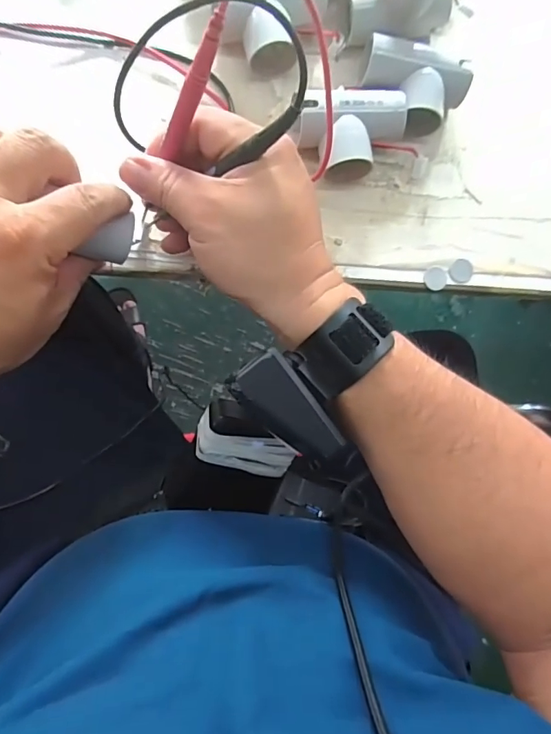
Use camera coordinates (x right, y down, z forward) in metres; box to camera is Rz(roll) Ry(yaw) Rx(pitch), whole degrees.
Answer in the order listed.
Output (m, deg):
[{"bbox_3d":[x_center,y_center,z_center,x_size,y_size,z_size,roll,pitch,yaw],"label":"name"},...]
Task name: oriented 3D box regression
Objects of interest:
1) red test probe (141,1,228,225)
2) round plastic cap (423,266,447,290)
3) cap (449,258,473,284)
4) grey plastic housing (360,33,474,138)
[{"bbox_3d":[-0.052,-0.124,0.258,0.010,0.128,0.009,36,47,-6],"label":"red test probe"},{"bbox_3d":[0.117,-0.065,0.352,0.018,0.004,0.017,1,87,-9],"label":"round plastic cap"},{"bbox_3d":[0.137,-0.071,0.354,0.017,0.004,0.018,1,87,-9],"label":"cap"},{"bbox_3d":[0.093,-0.193,0.340,0.074,0.032,0.055,23,83,-7],"label":"grey plastic housing"}]

